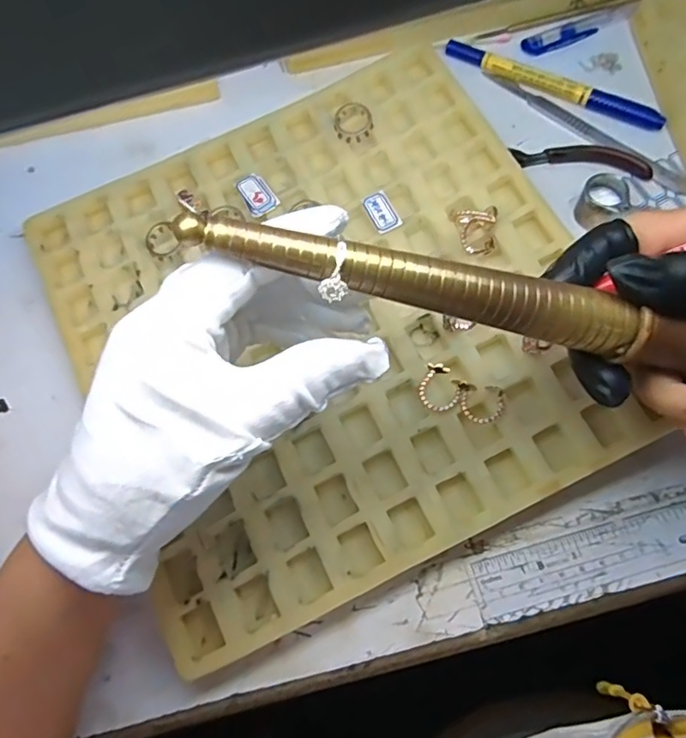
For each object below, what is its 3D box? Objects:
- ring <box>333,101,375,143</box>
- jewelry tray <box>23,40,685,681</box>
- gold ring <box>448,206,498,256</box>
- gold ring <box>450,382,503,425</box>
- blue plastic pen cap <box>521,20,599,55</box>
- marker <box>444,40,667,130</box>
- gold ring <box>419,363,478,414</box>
[{"bbox_3d":[0.006,-0.144,0.328,0.023,0.009,0.025,0,75,1],"label":"ring"},{"bbox_3d":[-0.009,-0.031,0.293,0.253,0.018,0.260,-25,71,-7],"label":"jewelry tray"},{"bbox_3d":[0.071,-0.075,0.299,0.021,0.011,0.028,-13,70,-3],"label":"gold ring"},{"bbox_3d":[0.065,0.017,0.273,0.024,0.006,0.020,5,70,4],"label":"gold ring"},{"bbox_3d":[0.142,-0.218,0.371,0.051,0.007,0.014,-20,70,-5],"label":"blue plastic pen cap"},{"bbox_3d":[0.131,-0.180,0.357,0.142,0.010,0.012,26,73,11],"label":"marker"},{"bbox_3d":[0.049,0.010,0.276,0.024,0.007,0.023,-1,70,2],"label":"gold ring"}]

